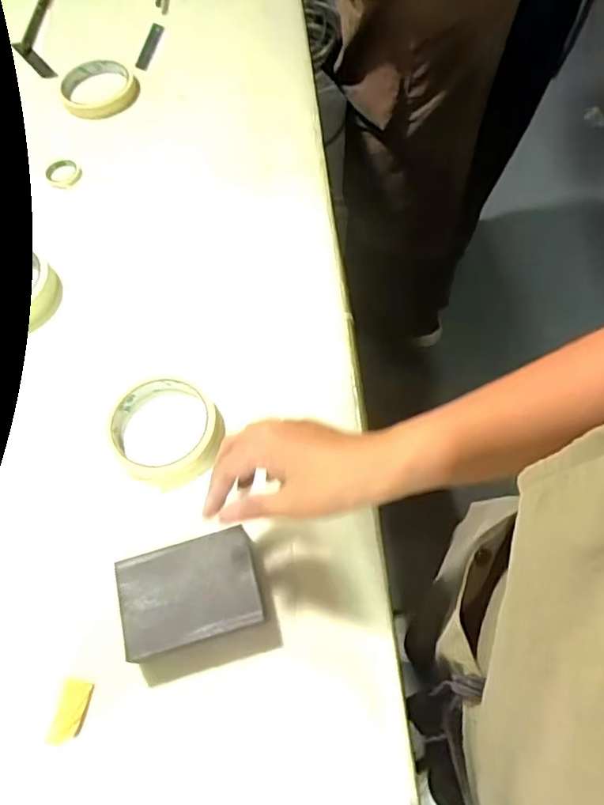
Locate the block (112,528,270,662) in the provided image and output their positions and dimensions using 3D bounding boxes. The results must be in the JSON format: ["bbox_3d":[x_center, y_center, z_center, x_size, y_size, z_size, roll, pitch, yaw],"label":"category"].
[{"bbox_3d":[-0.081,0.138,0.429,0.100,0.028,0.070,-17,64,-3],"label":"block"}]

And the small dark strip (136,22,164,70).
[{"bbox_3d":[-0.193,-0.458,0.755,0.022,0.005,0.099,8,65,9],"label":"small dark strip"}]

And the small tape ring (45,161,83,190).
[{"bbox_3d":[-0.268,-0.253,0.659,0.036,0.015,0.035,-2,64,4],"label":"small tape ring"}]

